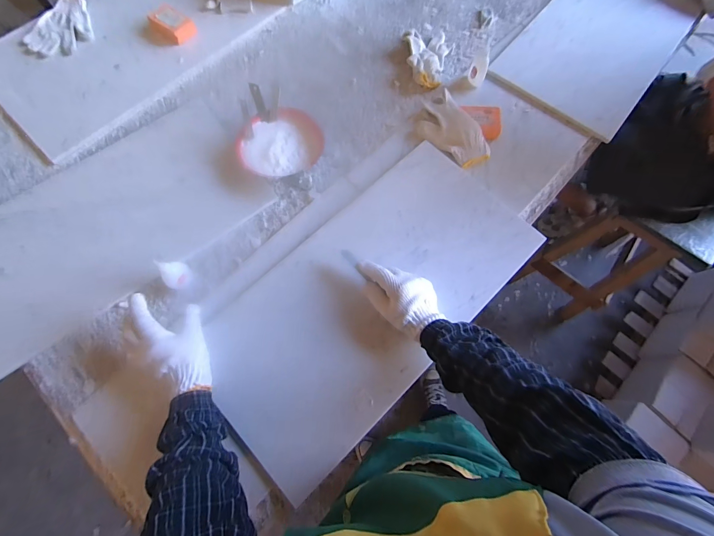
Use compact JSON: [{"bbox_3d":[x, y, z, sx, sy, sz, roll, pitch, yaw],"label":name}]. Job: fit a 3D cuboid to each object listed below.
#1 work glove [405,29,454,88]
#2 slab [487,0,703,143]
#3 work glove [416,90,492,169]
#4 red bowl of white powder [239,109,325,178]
[{"bbox_3d":[0.169,-0.486,0.769,0.112,0.035,0.157,-3,73,0],"label":"work glove"},{"bbox_3d":[0.603,-0.570,0.797,0.305,0.024,0.602,38,78,15],"label":"slab"},{"bbox_3d":[0.189,-0.284,0.690,0.105,0.053,0.180,-27,74,-7],"label":"work glove"},{"bbox_3d":[-0.148,-0.245,0.665,0.166,0.041,0.146,-26,74,-7],"label":"red bowl of white powder"}]

